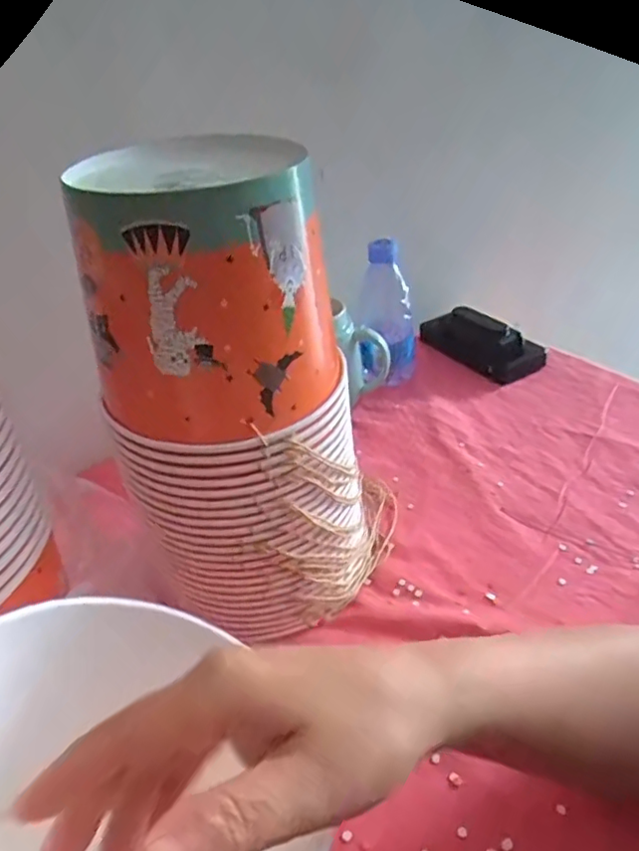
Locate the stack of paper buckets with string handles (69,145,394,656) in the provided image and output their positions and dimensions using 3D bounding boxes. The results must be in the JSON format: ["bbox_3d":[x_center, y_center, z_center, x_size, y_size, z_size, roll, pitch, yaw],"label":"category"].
[{"bbox_3d":[-0.040,-0.007,0.396,0.140,0.313,0.148,3,36,11],"label":"stack of paper buckets with string handles"}]

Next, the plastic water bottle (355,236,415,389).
[{"bbox_3d":[0.073,-0.123,0.667,0.066,0.153,0.064,0,36,7],"label":"plastic water bottle"}]

